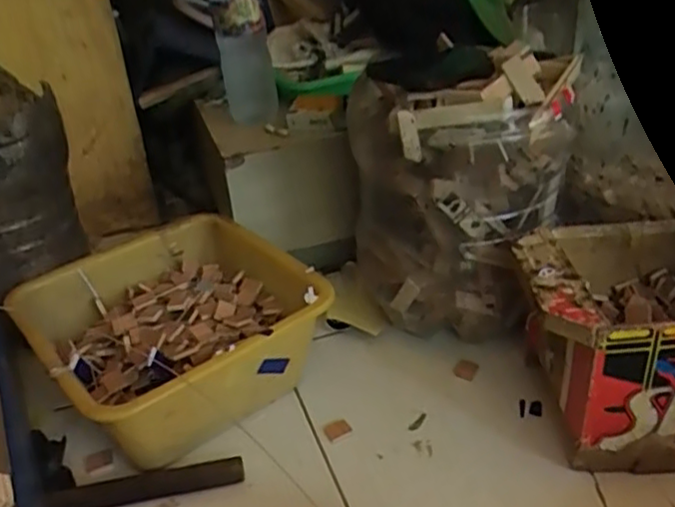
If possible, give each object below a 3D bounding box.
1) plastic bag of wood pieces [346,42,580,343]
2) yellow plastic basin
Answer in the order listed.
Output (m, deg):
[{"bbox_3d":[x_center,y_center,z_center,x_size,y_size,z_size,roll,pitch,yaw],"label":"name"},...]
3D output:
[{"bbox_3d":[0.144,-0.052,0.747,0.213,0.297,0.175,-11,32,-8],"label":"plastic bag of wood pieces"},{"bbox_3d":[-0.169,0.093,0.736,0.293,0.133,0.270,-30,39,-33],"label":"yellow plastic basin"}]

